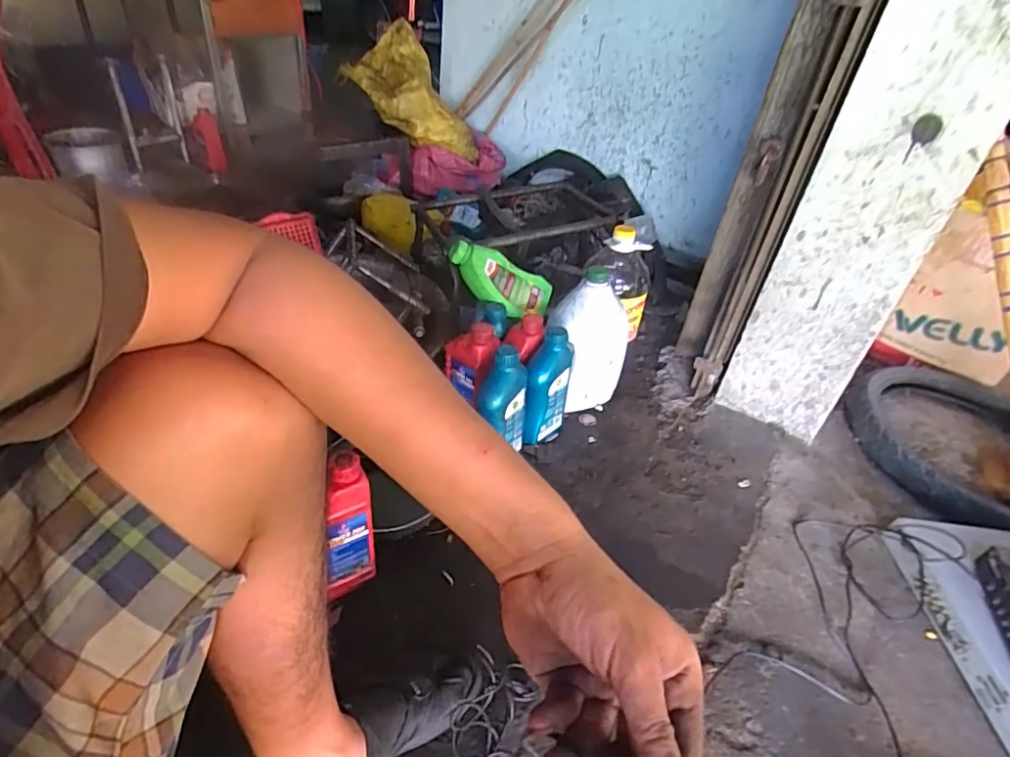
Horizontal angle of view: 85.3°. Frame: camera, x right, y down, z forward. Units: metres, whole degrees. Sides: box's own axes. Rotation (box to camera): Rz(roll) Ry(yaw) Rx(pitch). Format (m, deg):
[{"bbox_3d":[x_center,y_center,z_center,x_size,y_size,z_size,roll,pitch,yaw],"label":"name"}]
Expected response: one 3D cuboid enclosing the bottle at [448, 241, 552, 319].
[{"bbox_3d":[-0.012,-0.203,1.152,0.237,0.109,0.054,28,-11,-27],"label":"bottle"}]

